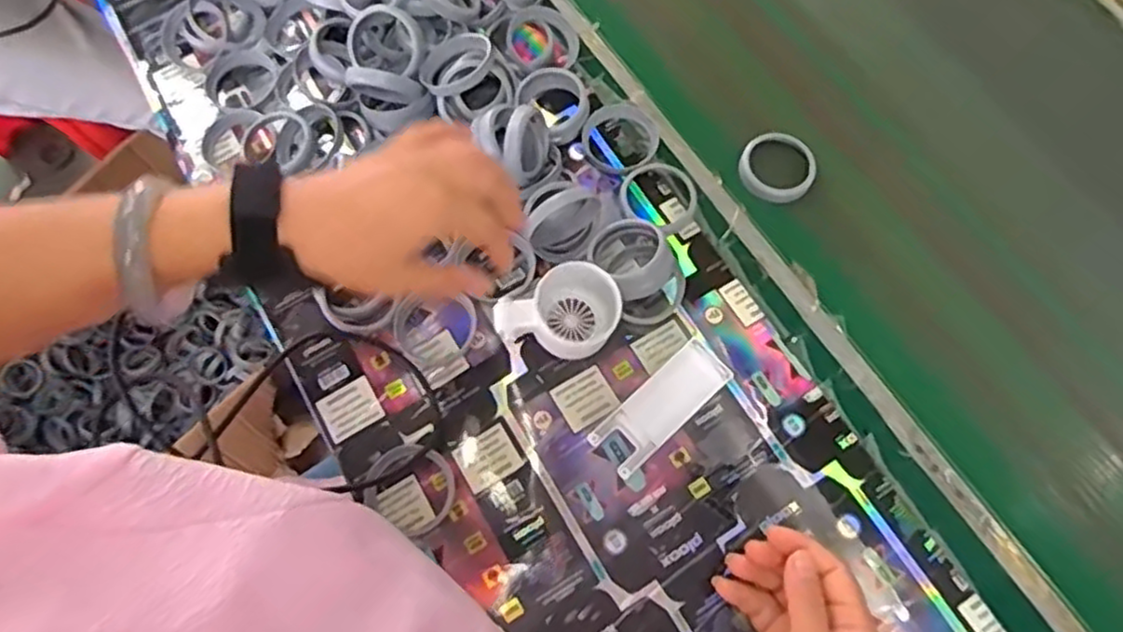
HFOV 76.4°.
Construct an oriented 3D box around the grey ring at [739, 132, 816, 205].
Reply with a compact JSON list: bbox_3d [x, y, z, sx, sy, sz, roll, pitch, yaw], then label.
[{"bbox_3d":[0.176,-0.121,0.581,0.059,0.014,0.058,0,71,1],"label":"grey ring"}]

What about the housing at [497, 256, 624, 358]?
[{"bbox_3d":[0.002,0.004,0.497,0.082,0.054,0.057,-31,73,-10],"label":"housing"}]

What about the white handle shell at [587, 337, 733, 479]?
[{"bbox_3d":[0.069,0.063,0.498,0.102,0.013,0.039,-41,75,-13],"label":"white handle shell"}]

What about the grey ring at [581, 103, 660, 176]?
[{"bbox_3d":[0.047,-0.141,0.559,0.058,0.009,0.065,31,74,11],"label":"grey ring"}]

